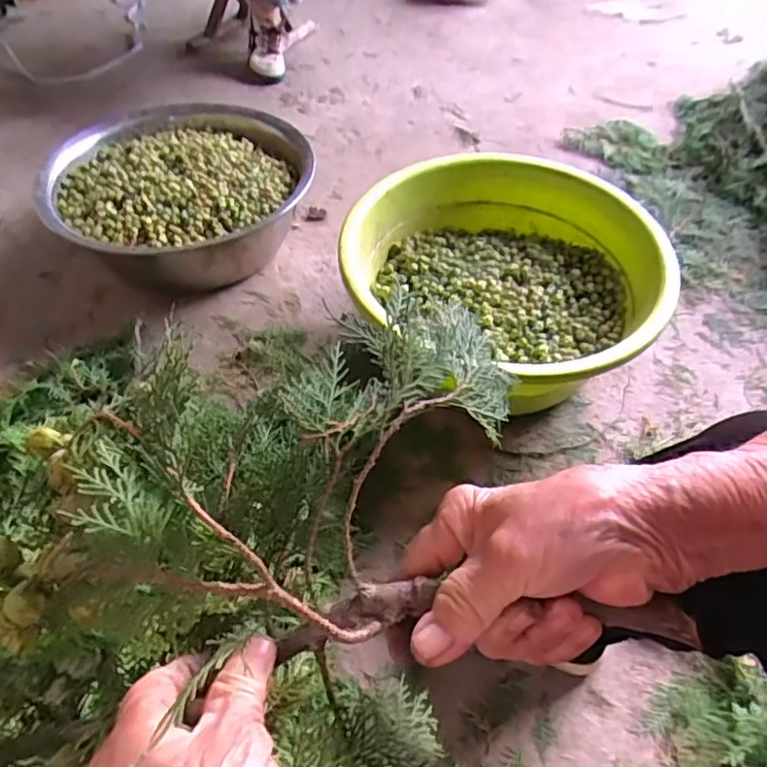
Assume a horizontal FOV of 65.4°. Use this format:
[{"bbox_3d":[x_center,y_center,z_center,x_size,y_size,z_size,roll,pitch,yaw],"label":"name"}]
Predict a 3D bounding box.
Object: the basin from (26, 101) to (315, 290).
[{"bbox_3d":[-0.363,-0.337,1.101,0.431,0.154,0.431,-23,55,-18],"label":"basin"}]

